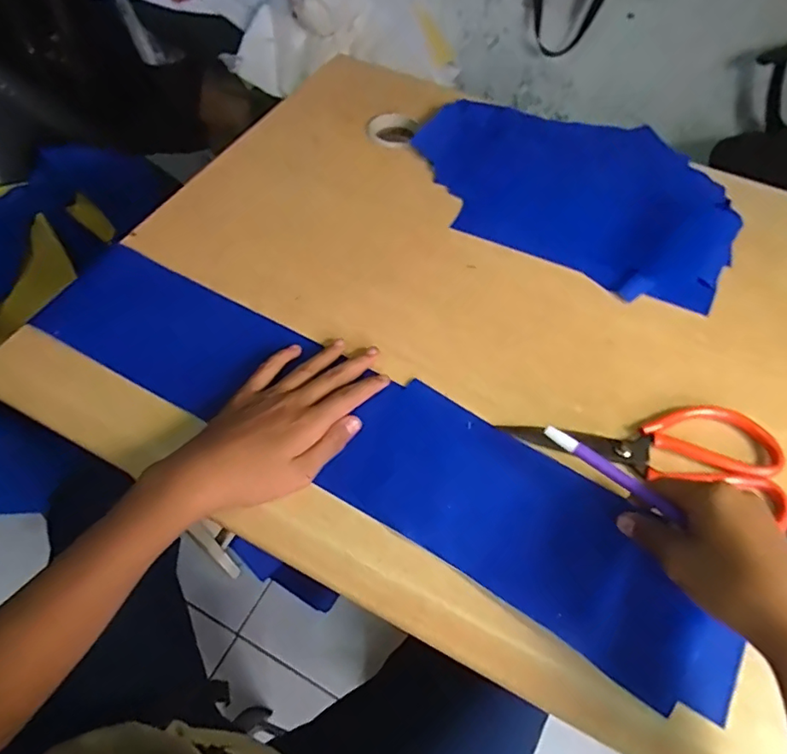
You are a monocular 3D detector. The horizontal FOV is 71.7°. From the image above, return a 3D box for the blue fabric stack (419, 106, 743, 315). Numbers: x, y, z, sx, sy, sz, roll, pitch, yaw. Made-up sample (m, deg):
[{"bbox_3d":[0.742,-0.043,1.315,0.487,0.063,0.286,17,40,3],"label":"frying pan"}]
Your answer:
[{"bbox_3d":[0.189,-0.210,0.591,0.345,0.015,0.230,27,60,15],"label":"blue fabric stack"}]

